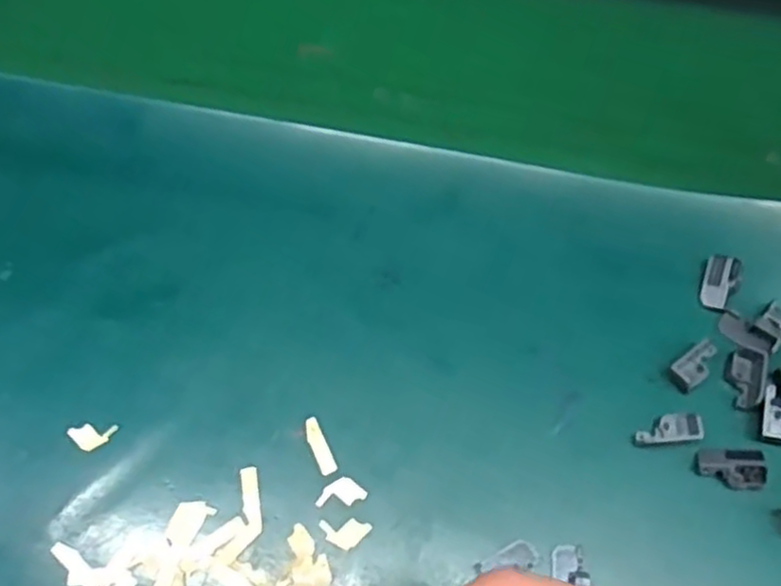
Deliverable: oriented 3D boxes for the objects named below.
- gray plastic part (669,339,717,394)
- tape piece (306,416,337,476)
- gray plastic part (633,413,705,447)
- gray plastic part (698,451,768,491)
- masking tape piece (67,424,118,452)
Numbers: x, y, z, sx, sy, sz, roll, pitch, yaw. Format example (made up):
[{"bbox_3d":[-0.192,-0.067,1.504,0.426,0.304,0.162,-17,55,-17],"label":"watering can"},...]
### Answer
[{"bbox_3d":[0.116,0.027,0.272,0.022,0.006,0.011,-35,70,-12],"label":"gray plastic part"},{"bbox_3d":[-0.026,0.056,0.264,0.006,0.004,0.022,-25,68,-9],"label":"tape piece"},{"bbox_3d":[0.101,0.049,0.260,0.023,0.008,0.010,-5,67,0],"label":"gray plastic part"},{"bbox_3d":[0.121,0.062,0.254,0.021,0.008,0.013,2,67,3],"label":"gray plastic part"},{"bbox_3d":[-0.112,0.054,0.269,0.017,0.004,0.010,4,63,-3],"label":"masking tape piece"}]

